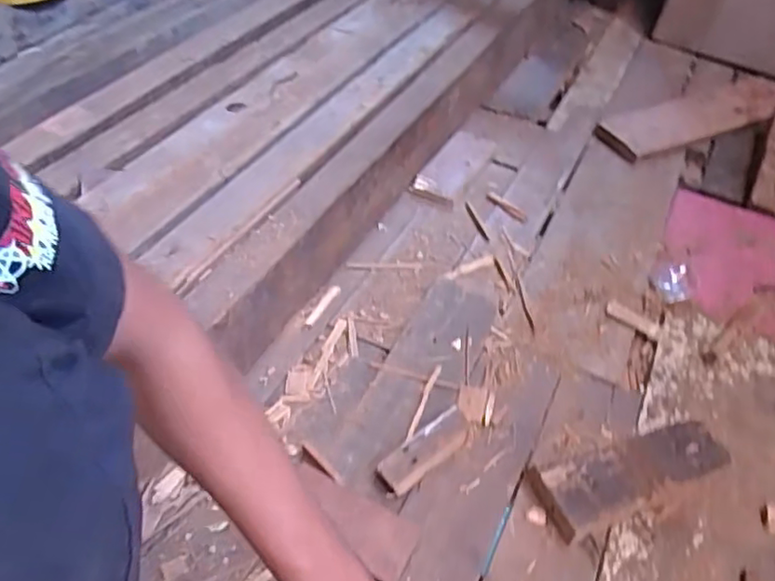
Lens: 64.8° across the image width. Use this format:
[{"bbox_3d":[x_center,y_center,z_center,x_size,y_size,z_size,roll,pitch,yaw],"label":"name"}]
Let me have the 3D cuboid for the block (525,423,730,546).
[{"bbox_3d":[0.276,0.208,0.690,0.219,0.031,0.076,-15,49,-14],"label":"block"}]

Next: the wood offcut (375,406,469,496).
[{"bbox_3d":[0.046,0.185,0.705,0.123,0.024,0.039,-30,54,-25],"label":"wood offcut"}]

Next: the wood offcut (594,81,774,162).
[{"bbox_3d":[0.633,-0.353,1.242,0.448,0.020,0.133,-17,49,-16],"label":"wood offcut"}]

